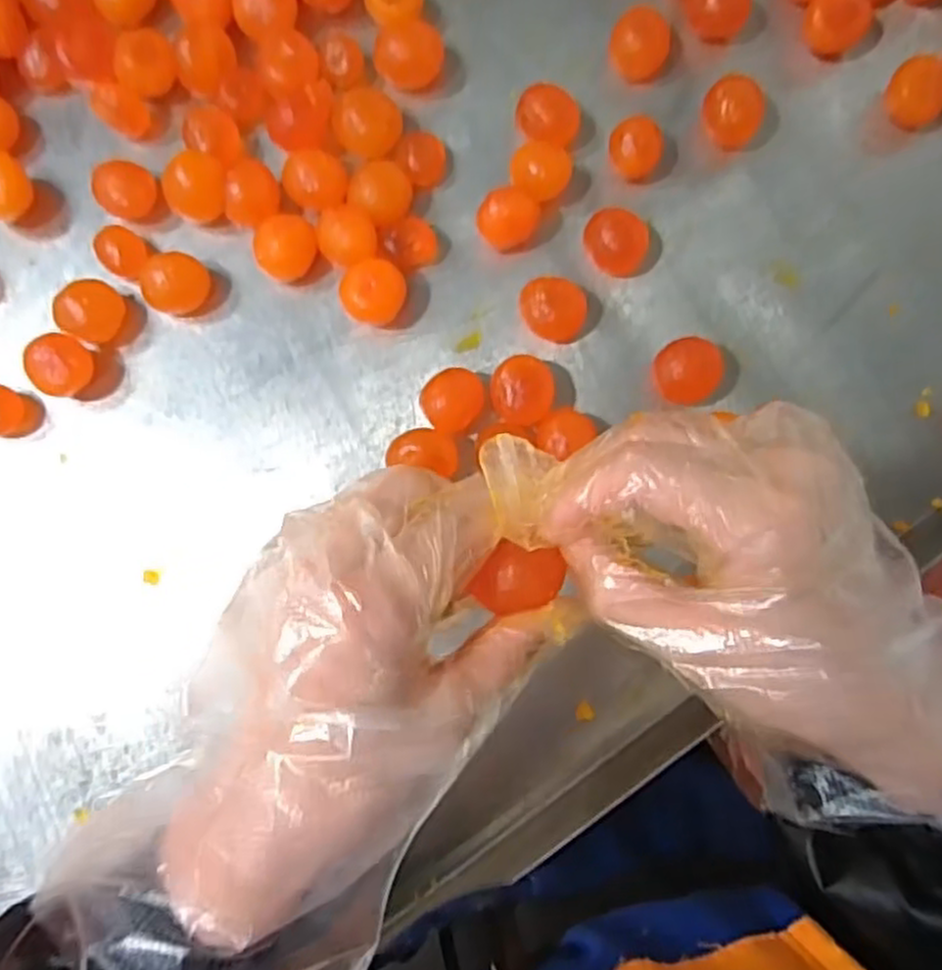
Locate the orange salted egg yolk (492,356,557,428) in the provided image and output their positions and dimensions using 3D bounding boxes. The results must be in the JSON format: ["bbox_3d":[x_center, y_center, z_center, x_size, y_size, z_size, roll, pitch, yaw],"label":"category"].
[{"bbox_3d":[0.025,-0.044,0.372,0.030,0.021,0.033,-3,84,-1],"label":"orange salted egg yolk"}]

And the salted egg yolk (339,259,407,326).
[{"bbox_3d":[-0.047,-0.092,0.375,0.030,0.028,0.026,0,84,-1],"label":"salted egg yolk"}]

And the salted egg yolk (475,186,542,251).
[{"bbox_3d":[0.018,-0.132,0.385,0.028,0.022,0.028,0,84,0],"label":"salted egg yolk"}]

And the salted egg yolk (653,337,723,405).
[{"bbox_3d":[0.104,-0.054,0.373,0.030,0.022,0.030,-6,84,-1],"label":"salted egg yolk"}]

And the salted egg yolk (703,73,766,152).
[{"bbox_3d":[0.132,-0.188,0.389,0.030,0.023,0.026,39,85,3],"label":"salted egg yolk"}]

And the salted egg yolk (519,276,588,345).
[{"bbox_3d":[0.040,-0.085,0.378,0.031,0.019,0.030,0,84,0],"label":"salted egg yolk"}]

